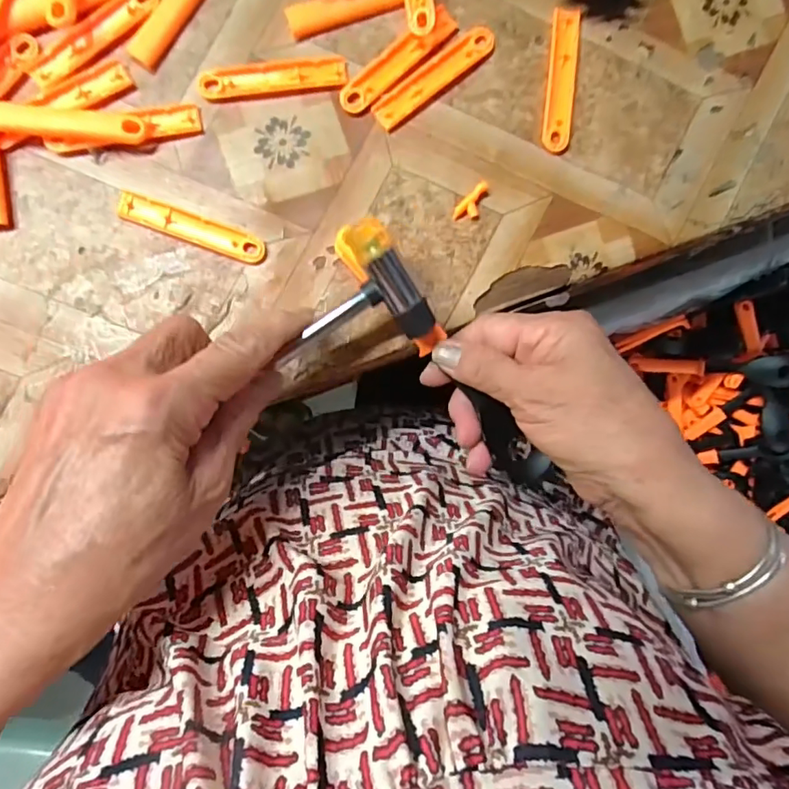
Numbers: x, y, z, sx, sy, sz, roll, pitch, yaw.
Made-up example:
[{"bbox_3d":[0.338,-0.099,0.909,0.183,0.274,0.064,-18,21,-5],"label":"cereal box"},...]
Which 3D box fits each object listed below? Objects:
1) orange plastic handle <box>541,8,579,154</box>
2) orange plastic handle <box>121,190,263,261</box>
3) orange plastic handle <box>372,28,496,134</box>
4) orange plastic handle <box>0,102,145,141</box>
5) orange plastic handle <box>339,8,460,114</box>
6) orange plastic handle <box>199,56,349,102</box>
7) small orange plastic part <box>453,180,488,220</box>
[{"bbox_3d":[0.090,-0.169,0.288,0.015,0.004,0.076,5,91,-5],"label":"orange plastic handle"},{"bbox_3d":[-0.104,-0.085,0.274,0.075,0.004,0.014,19,89,-5],"label":"orange plastic handle"},{"bbox_3d":[0.022,-0.169,0.283,0.075,0.004,0.017,-39,94,-3],"label":"orange plastic handle"},{"bbox_3d":[-0.163,-0.137,0.265,0.076,0.011,0.017,2,91,-5],"label":"orange plastic handle"},{"bbox_3d":[0.001,-0.176,0.281,0.074,0.005,0.016,-42,94,-3],"label":"orange plastic handle"},{"bbox_3d":[-0.062,-0.165,0.277,0.075,0.004,0.017,-11,92,-5],"label":"orange plastic handle"},{"bbox_3d":[0.043,-0.102,0.286,0.013,0.005,0.025,43,87,-4],"label":"small orange plastic part"}]

